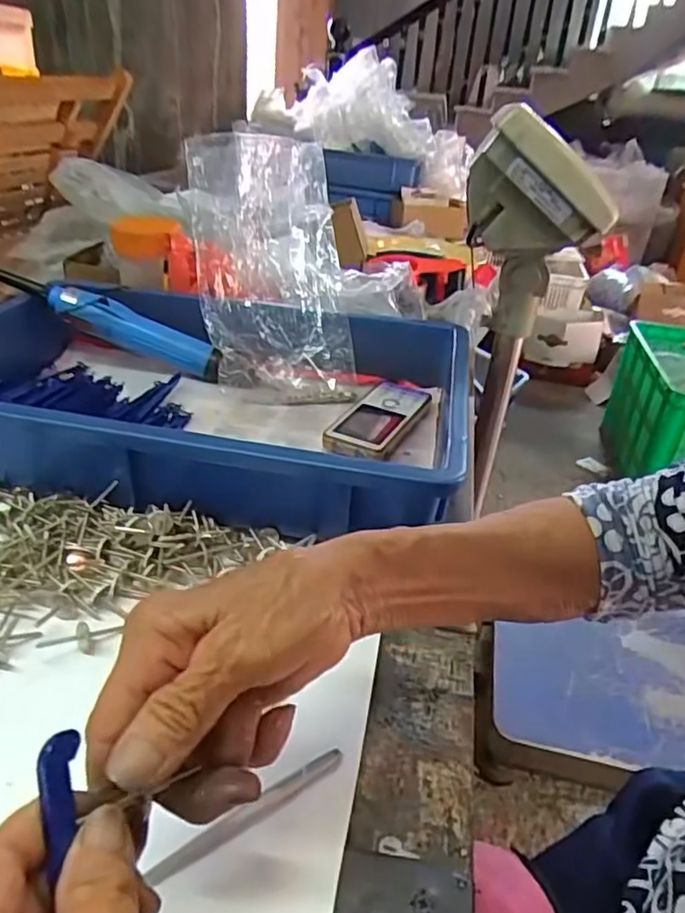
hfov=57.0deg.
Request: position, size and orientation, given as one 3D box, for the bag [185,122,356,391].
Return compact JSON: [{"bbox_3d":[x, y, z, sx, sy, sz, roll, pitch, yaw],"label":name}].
[{"bbox_3d":[-0.070,-0.188,0.618,0.139,0.258,0.049,-6,-5,-16],"label":"bag"}]

